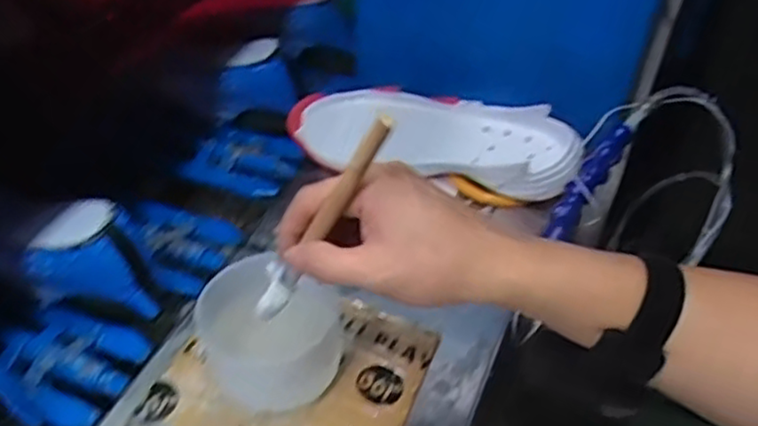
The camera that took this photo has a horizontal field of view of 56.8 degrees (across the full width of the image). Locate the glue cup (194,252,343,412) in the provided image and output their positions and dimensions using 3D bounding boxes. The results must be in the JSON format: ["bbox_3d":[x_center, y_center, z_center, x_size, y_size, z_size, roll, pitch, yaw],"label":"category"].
[{"bbox_3d":[-0.073,0.088,0.487,0.089,0.067,0.082,2,45,-2],"label":"glue cup"}]

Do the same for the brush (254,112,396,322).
[{"bbox_3d":[-0.036,0.009,0.400,0.019,0.174,0.016,22,43,-16],"label":"brush"}]

